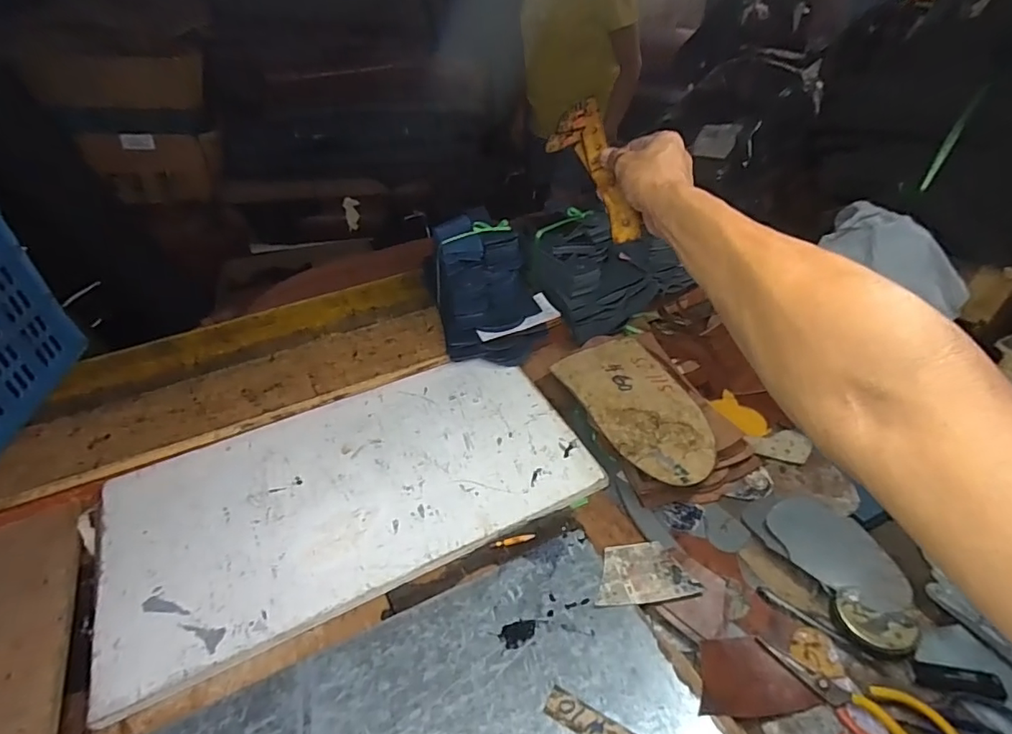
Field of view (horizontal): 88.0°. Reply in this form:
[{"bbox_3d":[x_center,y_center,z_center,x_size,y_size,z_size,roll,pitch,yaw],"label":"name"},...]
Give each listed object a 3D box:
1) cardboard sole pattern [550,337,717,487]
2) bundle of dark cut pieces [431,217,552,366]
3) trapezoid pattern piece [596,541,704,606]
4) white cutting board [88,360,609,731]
[{"bbox_3d":[0.199,0.053,0.761,0.153,0.011,0.278,-20,45,-14],"label":"cardboard sole pattern"},{"bbox_3d":[-0.029,-0.131,0.867,0.164,0.161,0.194,-10,42,-7],"label":"bundle of dark cut pieces"},{"bbox_3d":[0.158,0.238,0.609,0.113,0.007,0.074,-7,38,-5],"label":"trapezoid pattern piece"},{"bbox_3d":[-0.203,0.156,0.702,0.595,0.030,0.315,-19,45,-19],"label":"white cutting board"}]

